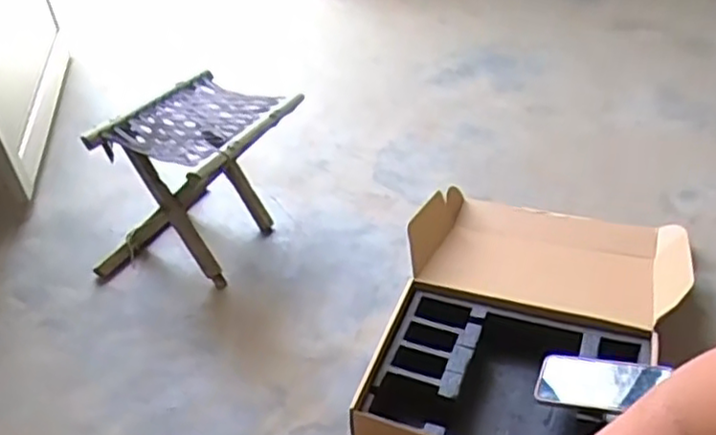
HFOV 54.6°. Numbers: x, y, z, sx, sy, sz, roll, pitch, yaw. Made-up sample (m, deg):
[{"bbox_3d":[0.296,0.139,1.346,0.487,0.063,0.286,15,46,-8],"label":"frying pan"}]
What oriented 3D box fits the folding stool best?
[{"bbox_3d":[-0.302,-0.071,1.306,0.263,0.252,0.362,13,40,21],"label":"folding stool"}]

